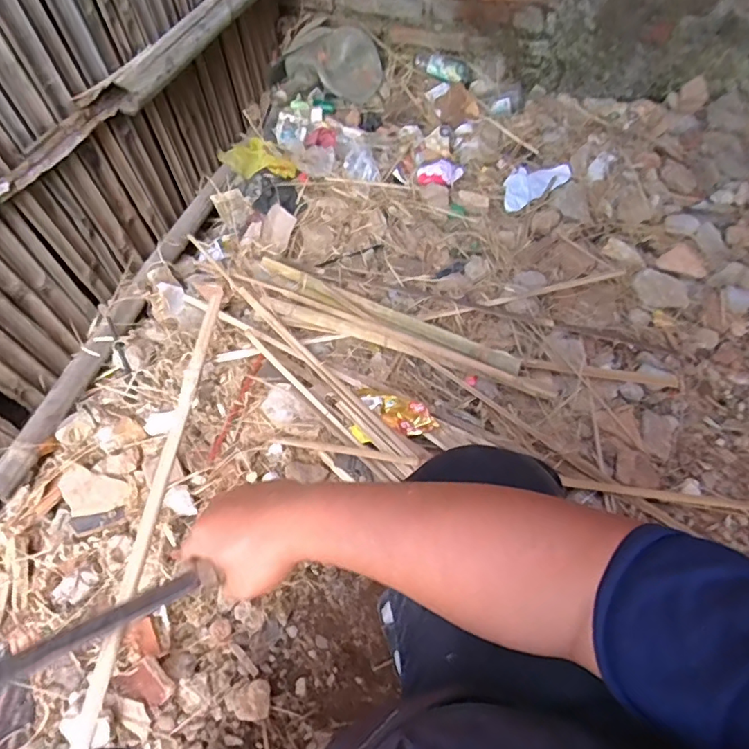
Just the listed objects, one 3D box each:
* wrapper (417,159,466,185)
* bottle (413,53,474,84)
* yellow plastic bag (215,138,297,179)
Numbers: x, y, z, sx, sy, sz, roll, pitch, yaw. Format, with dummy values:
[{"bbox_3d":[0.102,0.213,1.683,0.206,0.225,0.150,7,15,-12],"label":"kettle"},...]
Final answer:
[{"bbox_3d":[0.151,-0.460,1.216,0.104,0.030,0.057,6,58,5],"label":"wrapper"},{"bbox_3d":[0.190,-0.826,1.431,0.170,0.047,0.070,29,63,18],"label":"bottle"},{"bbox_3d":[-0.271,-0.514,1.279,0.194,0.031,0.109,31,63,19],"label":"yellow plastic bag"}]

